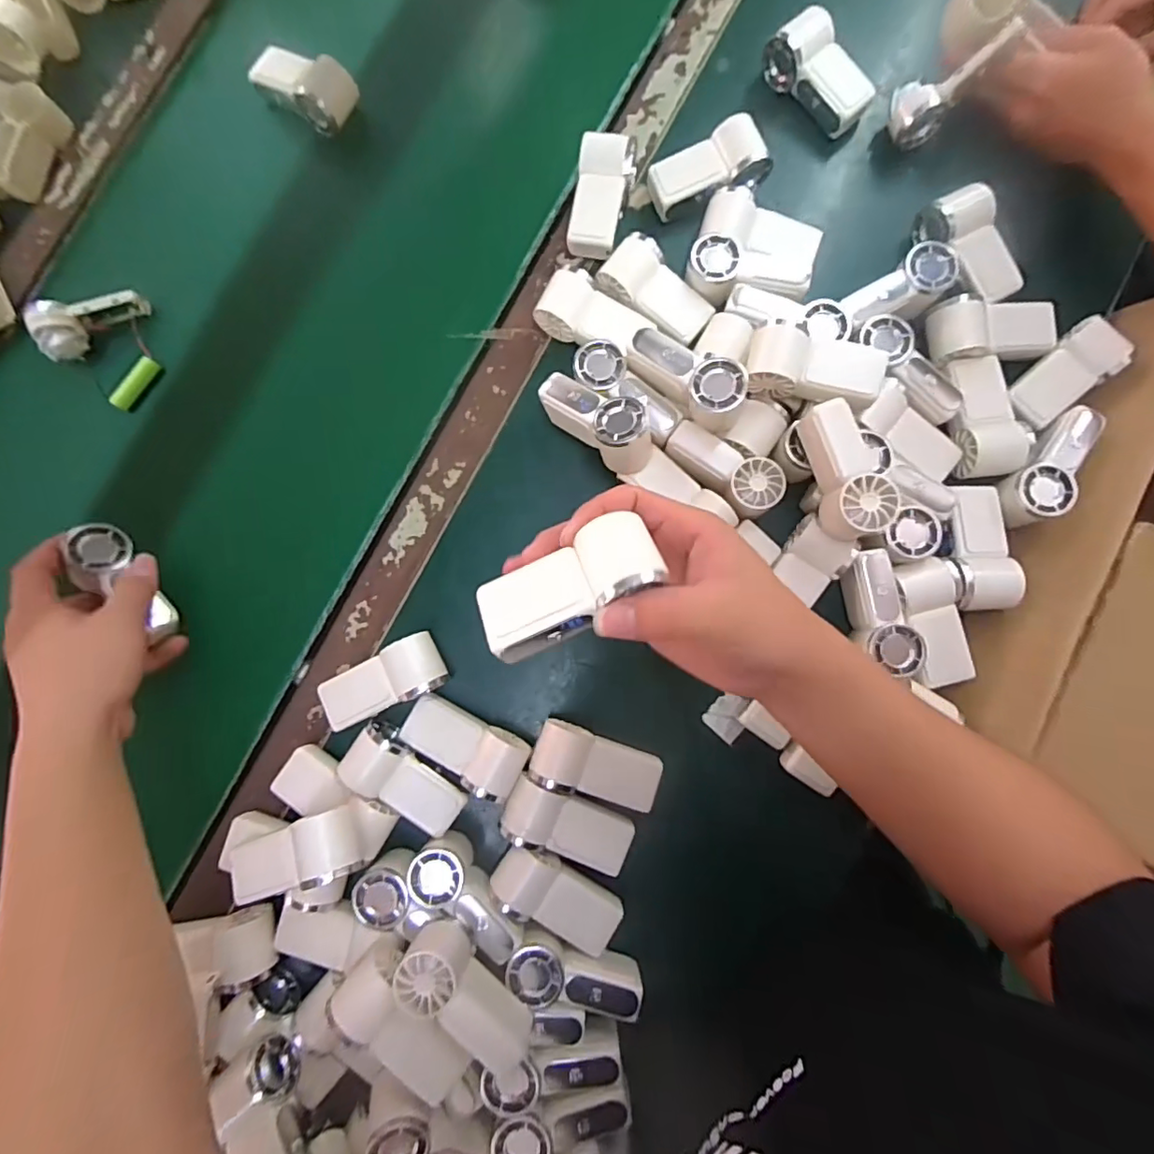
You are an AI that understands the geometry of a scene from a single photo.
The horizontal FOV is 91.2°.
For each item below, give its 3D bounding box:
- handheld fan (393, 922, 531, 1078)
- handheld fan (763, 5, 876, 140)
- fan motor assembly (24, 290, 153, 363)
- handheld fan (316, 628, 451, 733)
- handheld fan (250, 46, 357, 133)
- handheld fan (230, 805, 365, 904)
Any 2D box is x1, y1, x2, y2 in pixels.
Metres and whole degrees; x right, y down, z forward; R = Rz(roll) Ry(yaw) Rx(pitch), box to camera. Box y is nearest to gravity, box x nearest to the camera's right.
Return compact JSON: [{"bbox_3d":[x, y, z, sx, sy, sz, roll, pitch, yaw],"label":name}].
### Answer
[{"bbox_3d":[-0.074,0.273,0.369,0.092,0.045,0.036,44,86,6],"label":"handheld fan"},{"bbox_3d":[0.203,-0.419,0.470,0.043,0.033,0.095,-38,83,-3],"label":"handheld fan"},{"bbox_3d":[-0.426,-0.219,0.494,0.088,0.033,0.049,-9,83,1],"label":"fan motor assembly"},{"bbox_3d":[-0.149,0.082,0.440,0.094,0.034,0.044,-27,83,-2],"label":"handheld fan"},{"bbox_3d":[-0.243,-0.438,0.505,0.088,0.036,0.048,28,85,5],"label":"handheld fan"},{"bbox_3d":[-0.198,0.192,0.390,0.093,0.034,0.043,-19,83,15],"label":"handheld fan"}]

